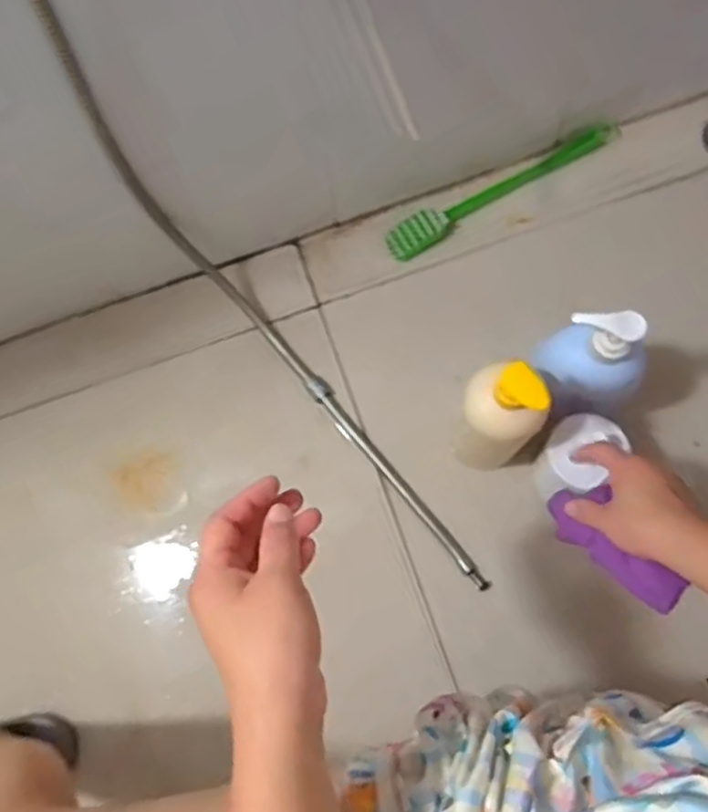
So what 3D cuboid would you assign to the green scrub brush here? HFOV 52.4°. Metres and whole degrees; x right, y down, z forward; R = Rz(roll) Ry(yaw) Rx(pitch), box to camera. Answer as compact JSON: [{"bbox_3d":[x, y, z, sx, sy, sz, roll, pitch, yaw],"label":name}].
[{"bbox_3d":[0.198,-0.299,0.952,0.355,0.040,0.053,-32,80,-6],"label":"green scrub brush"}]

